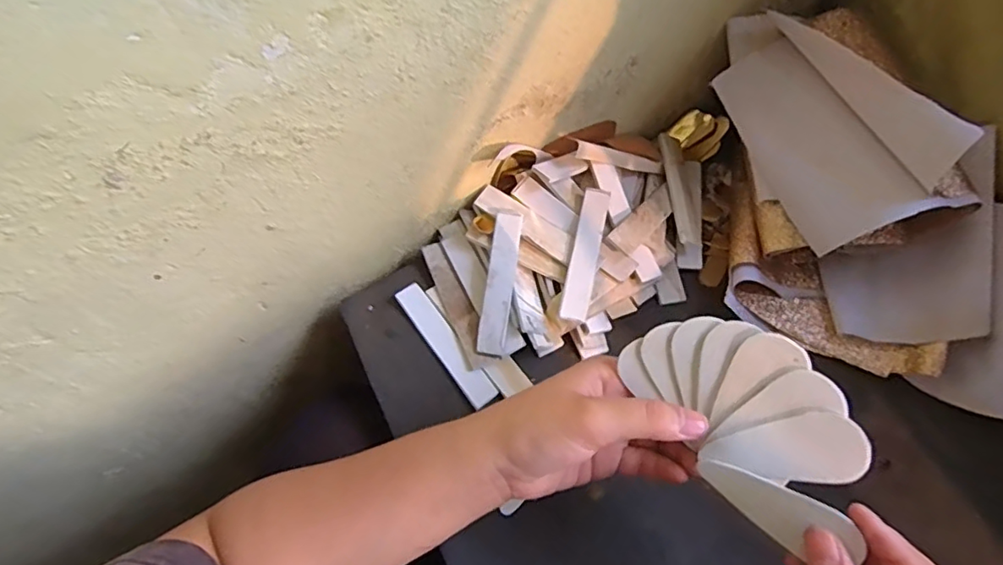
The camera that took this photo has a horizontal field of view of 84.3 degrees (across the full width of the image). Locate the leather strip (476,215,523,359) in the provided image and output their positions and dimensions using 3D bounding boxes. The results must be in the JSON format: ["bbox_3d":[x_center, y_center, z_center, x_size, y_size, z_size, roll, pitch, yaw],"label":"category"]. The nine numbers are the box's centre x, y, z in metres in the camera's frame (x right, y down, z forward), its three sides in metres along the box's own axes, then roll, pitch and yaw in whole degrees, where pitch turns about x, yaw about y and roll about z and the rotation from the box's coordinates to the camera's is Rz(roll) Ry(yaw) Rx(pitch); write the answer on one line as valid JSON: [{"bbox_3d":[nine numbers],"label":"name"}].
[{"bbox_3d":[0.000,0.000,0.408,0.021,0.006,0.106,8,79,4],"label":"leather strip"}]

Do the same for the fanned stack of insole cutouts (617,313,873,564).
[{"bbox_3d":[0.118,0.065,0.260,0.070,0.013,0.121,-46,70,21],"label":"fanned stack of insole cutouts"}]

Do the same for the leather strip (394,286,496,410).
[{"bbox_3d":[-0.041,0.044,0.408,0.020,0.005,0.106,-34,71,-15],"label":"leather strip"}]

